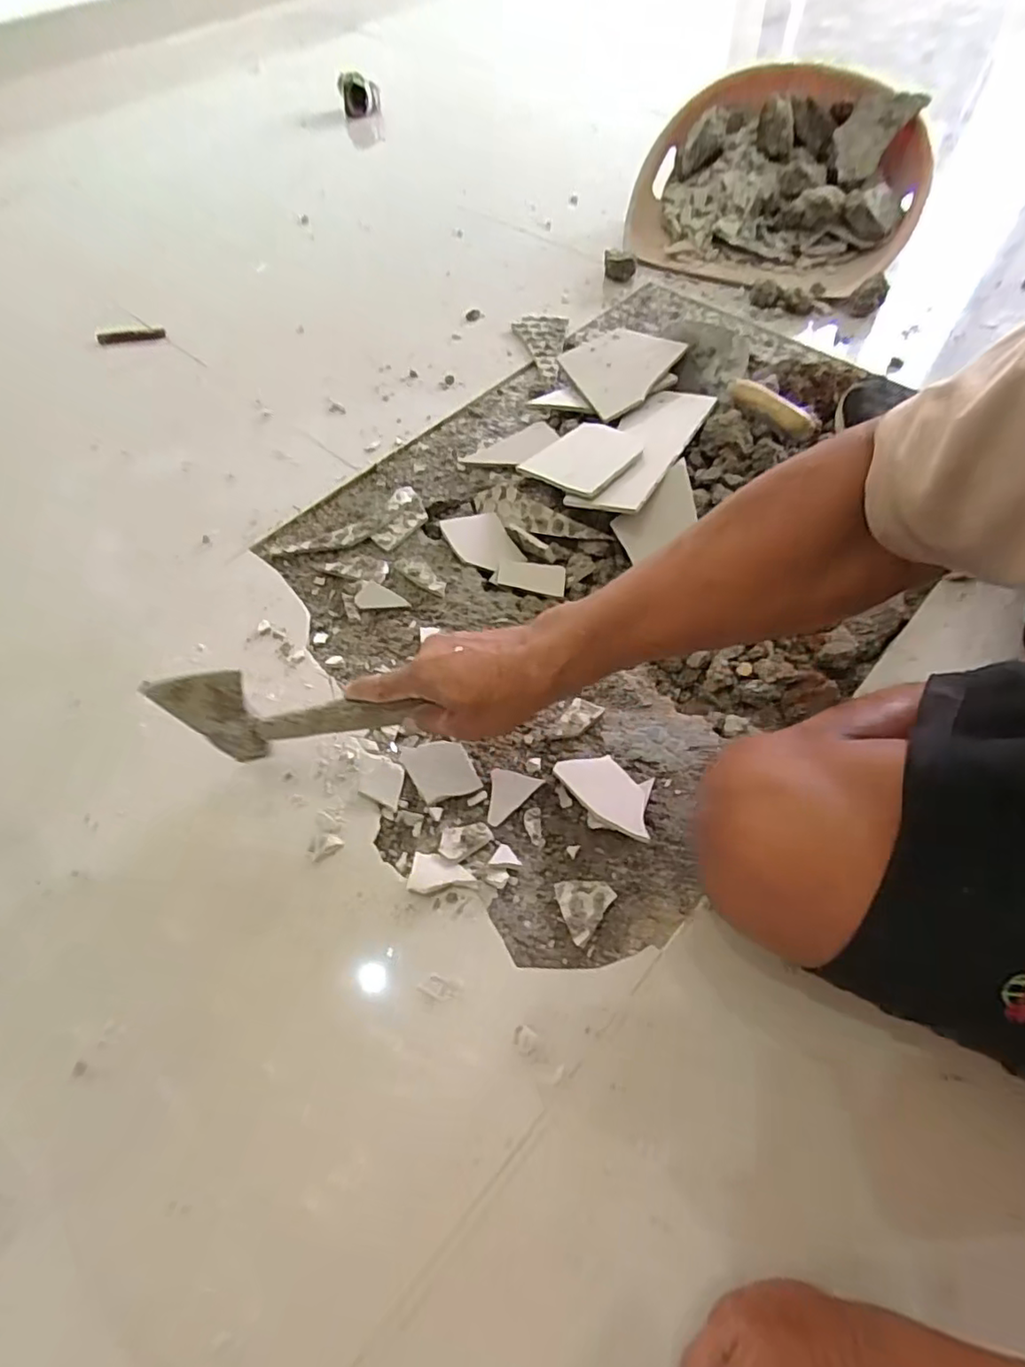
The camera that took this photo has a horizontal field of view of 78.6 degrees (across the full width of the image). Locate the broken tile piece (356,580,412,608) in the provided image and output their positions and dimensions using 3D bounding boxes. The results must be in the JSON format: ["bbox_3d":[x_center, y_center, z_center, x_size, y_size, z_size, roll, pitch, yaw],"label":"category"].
[{"bbox_3d":[-0.140,-0.097,0.673,0.056,0.012,0.034,-3,59,-1],"label":"broken tile piece"}]

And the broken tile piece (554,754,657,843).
[{"bbox_3d":[0.082,0.093,0.546,0.095,0.008,0.065,21,45,23],"label":"broken tile piece"}]

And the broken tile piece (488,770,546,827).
[{"bbox_3d":[-0.001,0.101,0.556,0.044,0.006,0.048,11,59,7],"label":"broken tile piece"}]

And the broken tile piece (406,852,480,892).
[{"bbox_3d":[-0.058,0.155,0.513,0.052,0.012,0.033,6,59,4],"label":"broken tile piece"}]

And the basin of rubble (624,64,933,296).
[{"bbox_3d":[0.426,-0.801,1.000,0.417,0.177,0.379,22,62,14],"label":"basin of rubble"}]

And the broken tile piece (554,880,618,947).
[{"bbox_3d":[0.062,0.180,0.504,0.045,0.008,0.049,-12,59,-7],"label":"broken tile piece"}]

